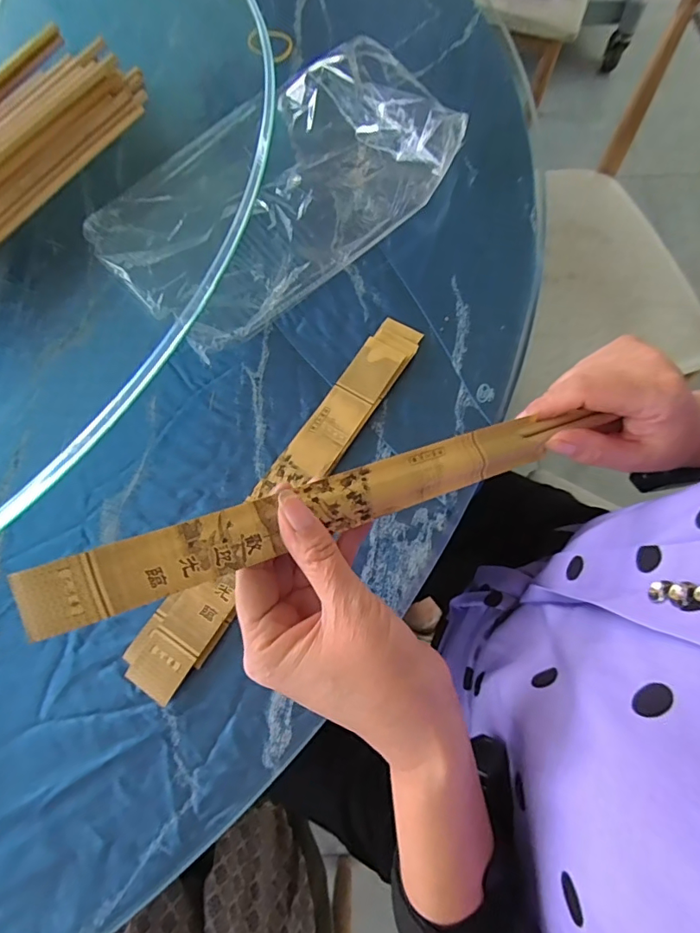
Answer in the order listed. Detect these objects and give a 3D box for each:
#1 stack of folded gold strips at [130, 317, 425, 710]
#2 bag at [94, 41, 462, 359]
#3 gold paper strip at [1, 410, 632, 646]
[{"bbox_3d":[-0.038,0.013,0.318,0.038,0.013,0.286,31,73,12],"label":"stack of folded gold strips"},{"bbox_3d":[-0.053,-0.226,0.380,0.278,0.043,0.166,-41,74,-13],"label":"bag"},{"bbox_3d":[0.001,0.015,0.238,0.290,0.005,0.028,-18,96,-16],"label":"gold paper strip"}]

